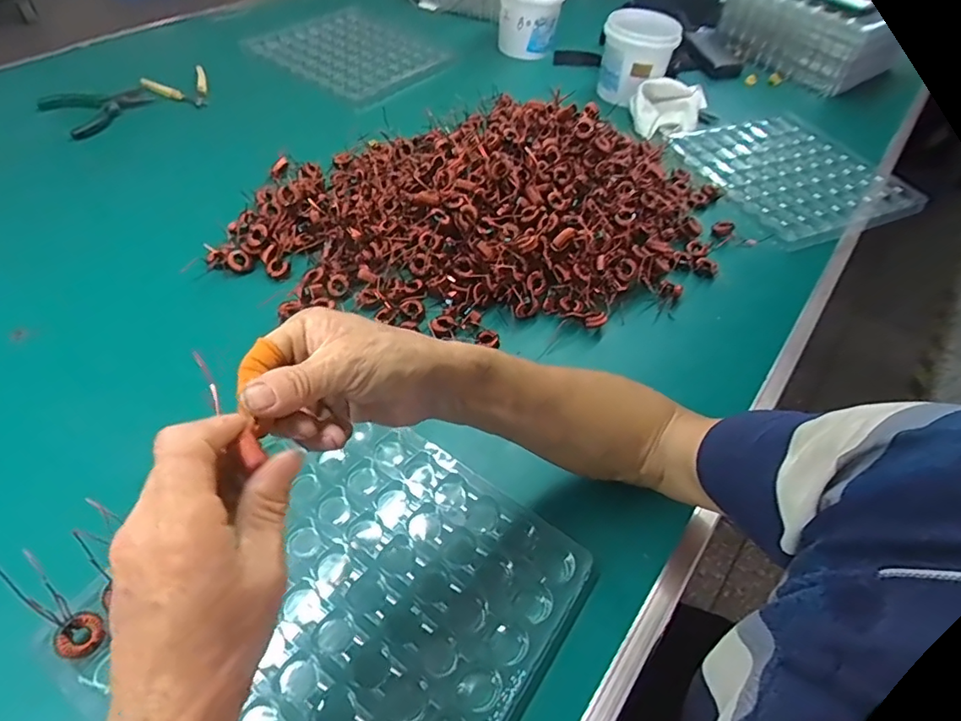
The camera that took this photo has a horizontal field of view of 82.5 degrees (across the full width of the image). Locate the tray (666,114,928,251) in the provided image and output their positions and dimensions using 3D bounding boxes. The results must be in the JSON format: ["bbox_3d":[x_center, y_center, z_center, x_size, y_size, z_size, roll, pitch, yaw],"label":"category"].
[{"bbox_3d":[0.501,-0.307,0.876,0.352,0.022,0.291,-17,52,-22],"label":"tray"}]

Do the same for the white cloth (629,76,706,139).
[{"bbox_3d":[0.317,-0.433,0.926,0.114,0.048,0.138,22,52,12],"label":"white cloth"}]

